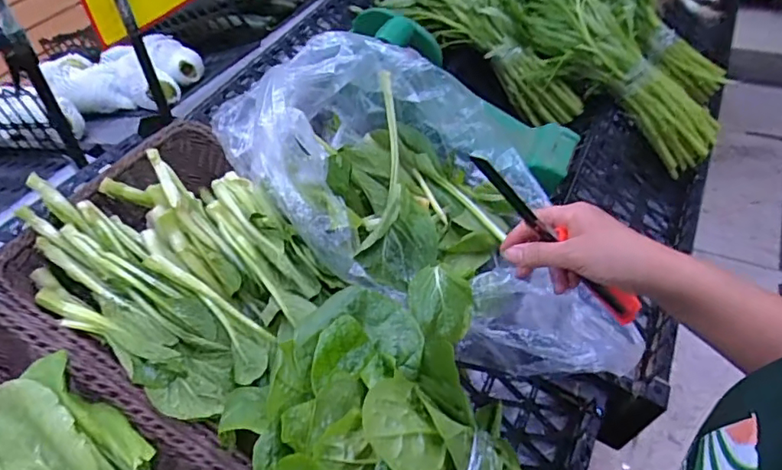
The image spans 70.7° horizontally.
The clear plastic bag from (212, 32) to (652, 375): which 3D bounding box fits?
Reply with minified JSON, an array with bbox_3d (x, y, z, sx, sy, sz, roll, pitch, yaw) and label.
[{"bbox_3d":[0.064,-0.049,0.603,0.412,0.222,0.273,15,50,20],"label":"clear plastic bag"}]

